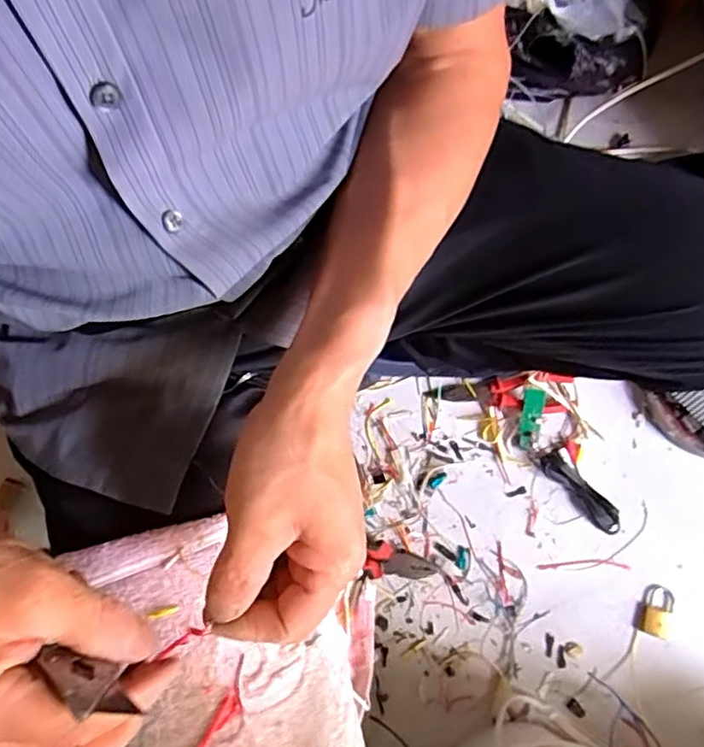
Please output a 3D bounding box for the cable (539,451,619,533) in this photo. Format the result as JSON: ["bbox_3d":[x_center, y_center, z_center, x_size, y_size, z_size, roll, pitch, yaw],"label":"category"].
[{"bbox_3d":[0.289,0.150,0.784,0.033,0.019,0.123,-41,82,-9],"label":"cable"}]

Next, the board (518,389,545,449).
[{"bbox_3d":[0.230,0.058,0.796,0.026,0.010,0.075,8,94,0],"label":"board"}]

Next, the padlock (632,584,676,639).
[{"bbox_3d":[0.371,0.290,0.761,0.042,0.010,0.061,22,78,3],"label":"padlock"}]

